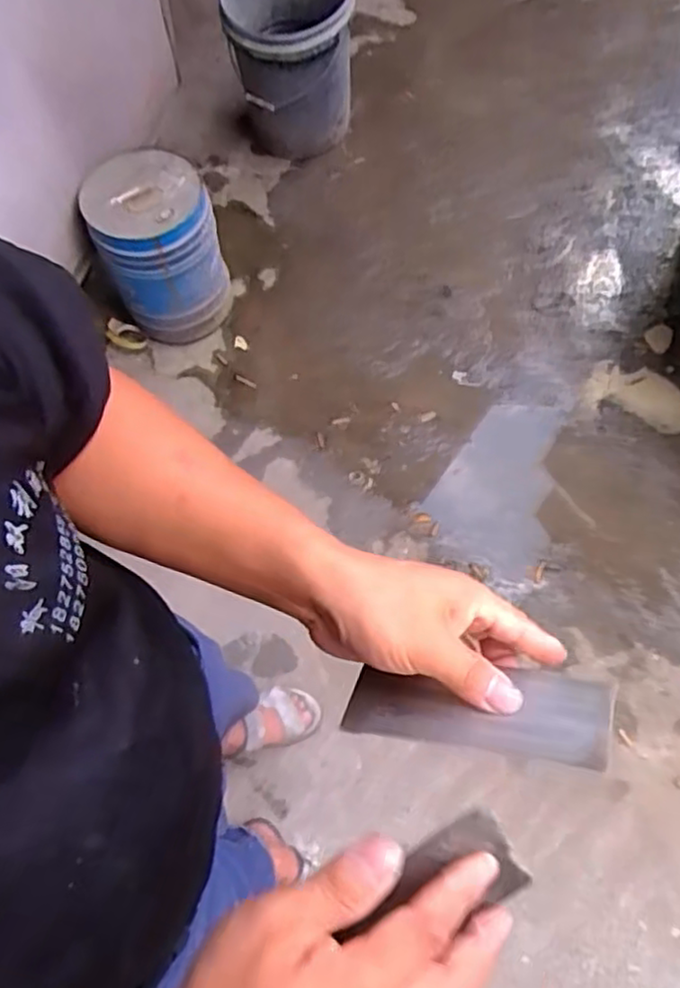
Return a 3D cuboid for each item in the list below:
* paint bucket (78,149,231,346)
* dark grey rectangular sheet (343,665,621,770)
[{"bbox_3d":[-0.416,-0.569,1.645,0.270,0.344,0.313,-20,72,-4],"label":"paint bucket"},{"bbox_3d":[0.074,0.113,0.366,0.134,0.069,0.006,5,110,12],"label":"dark grey rectangular sheet"}]

